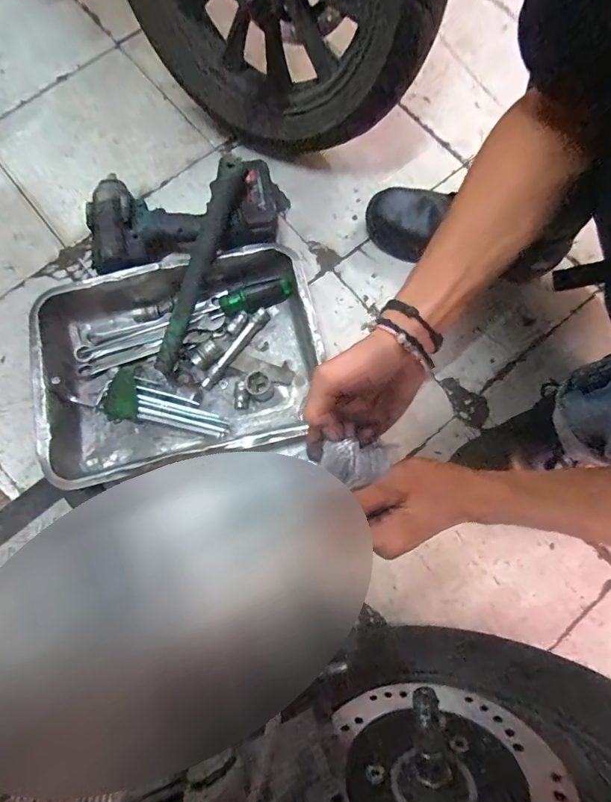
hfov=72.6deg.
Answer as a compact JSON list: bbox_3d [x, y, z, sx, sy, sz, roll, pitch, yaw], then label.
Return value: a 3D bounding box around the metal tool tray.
[{"bbox_3d":[-0.175,-0.057,0.595,0.382,0.073,0.283,-13,77,-3],"label":"metal tool tray"}]

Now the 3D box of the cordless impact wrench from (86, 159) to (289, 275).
[{"bbox_3d":[-0.181,-0.269,0.637,0.284,0.086,0.193,5,77,2],"label":"cordless impact wrench"}]

